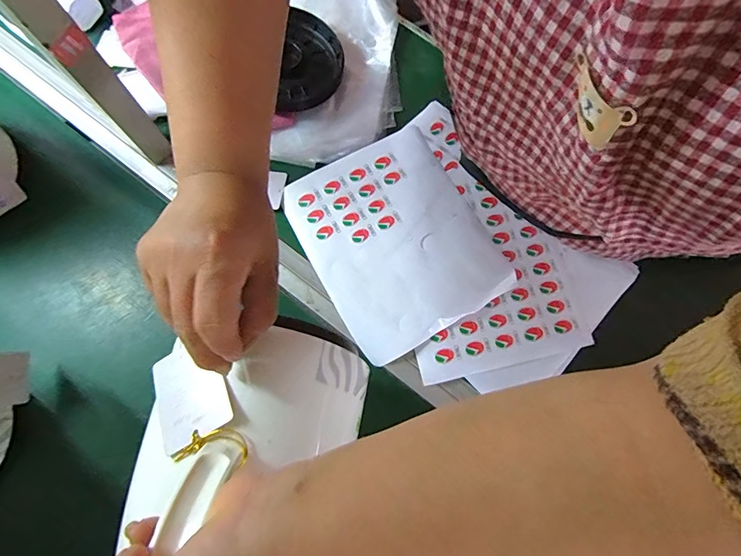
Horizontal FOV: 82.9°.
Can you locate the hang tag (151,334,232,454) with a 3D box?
[{"bbox_3d":[-0.122,0.074,0.283,0.047,0.004,0.072,-29,53,-6],"label":"hang tag"}]

